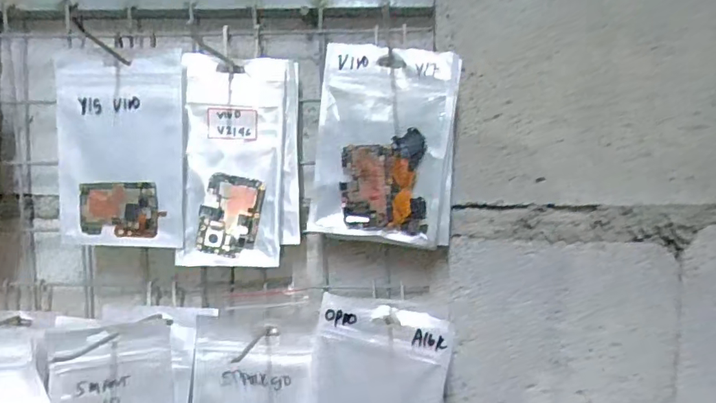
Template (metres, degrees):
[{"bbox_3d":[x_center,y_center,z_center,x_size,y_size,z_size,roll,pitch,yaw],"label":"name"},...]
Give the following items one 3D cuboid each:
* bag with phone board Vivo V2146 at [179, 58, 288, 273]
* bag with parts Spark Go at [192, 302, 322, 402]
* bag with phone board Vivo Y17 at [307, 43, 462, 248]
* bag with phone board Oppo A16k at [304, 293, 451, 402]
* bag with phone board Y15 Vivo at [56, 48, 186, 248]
[{"bbox_3d":[-0.101,-0.033,0.415,0.079,0.164,0.017,0,4,-7],"label":"bag with phone board Vivo V2146"},{"bbox_3d":[-0.083,0.164,0.412,0.101,0.157,0.013,0,4,-5],"label":"bag with parts Spark Go"},{"bbox_3d":[0.022,-0.046,0.410,0.114,0.148,0.023,0,4,-3],"label":"bag with phone board Vivo Y17"},{"bbox_3d":[0.010,0.155,0.405,0.116,0.154,0.011,0,4,5],"label":"bag with phone board Oppo A16k"},{"bbox_3d":[-0.189,-0.041,0.406,0.103,0.149,0.010,0,4,7],"label":"bag with phone board Y15 Vivo"}]

